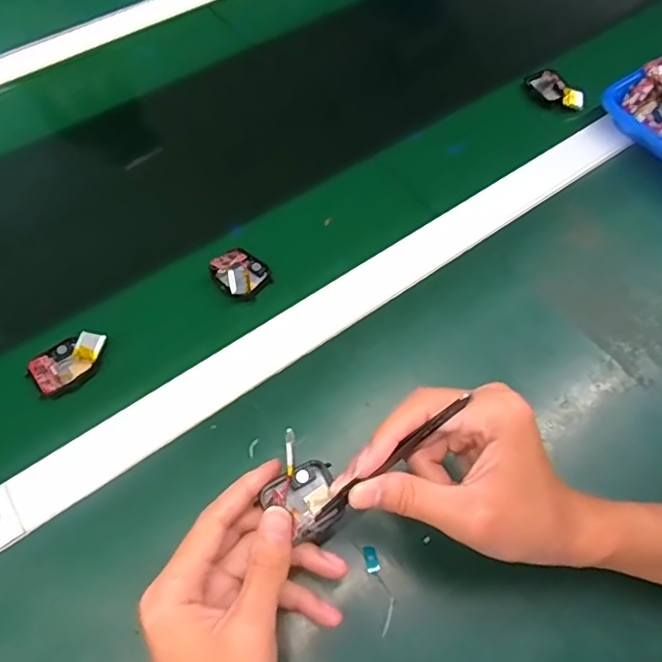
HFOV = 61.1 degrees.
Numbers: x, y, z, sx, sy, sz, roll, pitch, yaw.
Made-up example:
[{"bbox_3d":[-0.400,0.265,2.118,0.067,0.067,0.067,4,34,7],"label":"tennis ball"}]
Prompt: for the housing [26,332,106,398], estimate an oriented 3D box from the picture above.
[{"bbox_3d":[-0.195,0.023,0.423,0.056,0.021,0.033,-36,63,-19],"label":"housing"}]

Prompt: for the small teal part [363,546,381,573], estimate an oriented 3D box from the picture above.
[{"bbox_3d":[0.026,0.144,0.355,0.009,0.004,0.016,-13,58,-6],"label":"small teal part"}]

